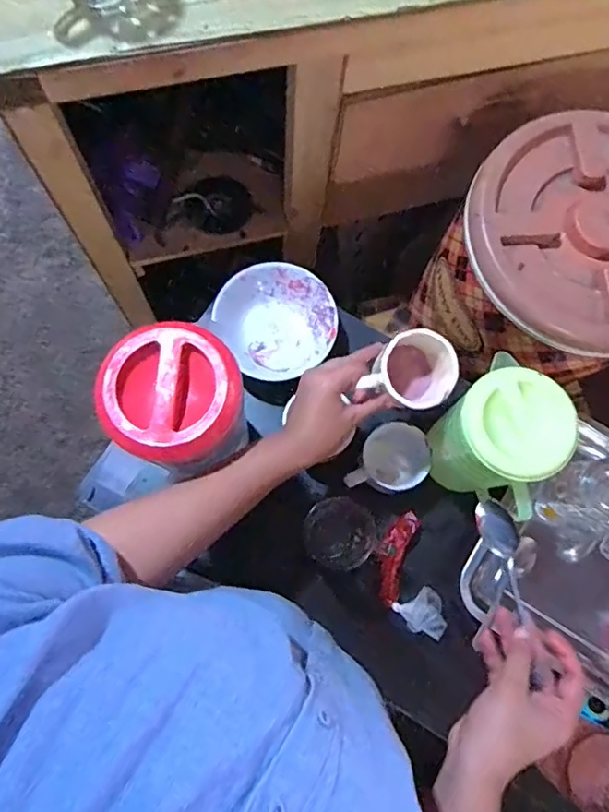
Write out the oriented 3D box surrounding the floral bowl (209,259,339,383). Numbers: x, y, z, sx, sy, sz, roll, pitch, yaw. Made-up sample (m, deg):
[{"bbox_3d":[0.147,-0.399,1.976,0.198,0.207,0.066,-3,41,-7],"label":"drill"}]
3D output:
[{"bbox_3d":[-0.037,-0.109,0.720,0.140,0.051,0.145,0,76,-1],"label":"floral bowl"}]

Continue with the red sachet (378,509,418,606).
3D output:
[{"bbox_3d":[0.108,0.181,0.664,0.035,0.008,0.109,18,76,3],"label":"red sachet"}]

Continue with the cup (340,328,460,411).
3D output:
[{"bbox_3d":[0.110,-0.028,0.571,0.094,0.070,0.074,-39,80,-10],"label":"cup"}]

